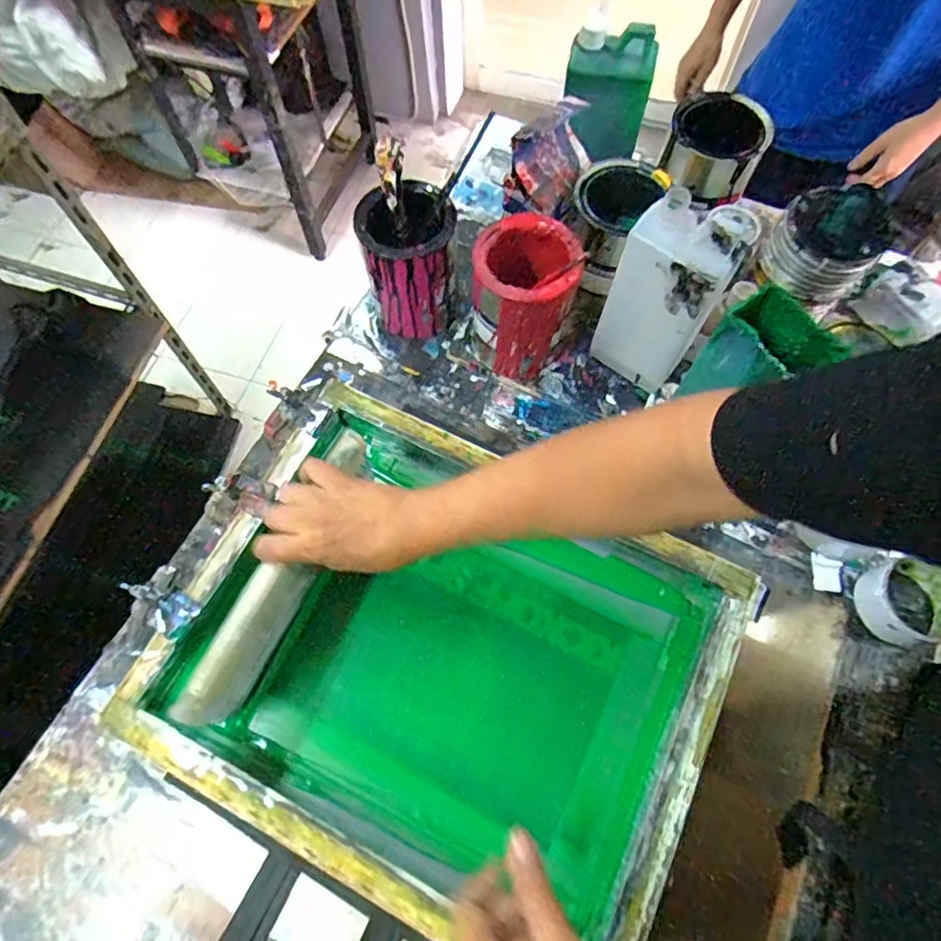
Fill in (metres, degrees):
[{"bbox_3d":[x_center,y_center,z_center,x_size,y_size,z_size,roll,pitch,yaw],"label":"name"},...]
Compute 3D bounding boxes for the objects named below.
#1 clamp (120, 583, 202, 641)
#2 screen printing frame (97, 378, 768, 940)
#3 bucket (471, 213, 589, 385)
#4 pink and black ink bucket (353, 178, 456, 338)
[{"bbox_3d":[-0.288,0.127,0.520,0.057,0.039,0.040,32,71,13],"label":"clamp"},{"bbox_3d":[-0.022,0.174,0.542,0.490,0.064,0.392,24,69,12],"label":"screen printing frame"},{"bbox_3d":[0.058,-0.184,0.627,0.111,0.156,0.101,0,67,1],"label":"bucket"},{"bbox_3d":[-0.066,-0.234,0.636,0.096,0.135,0.090,0,67,1],"label":"pink and black ink bucket"}]

